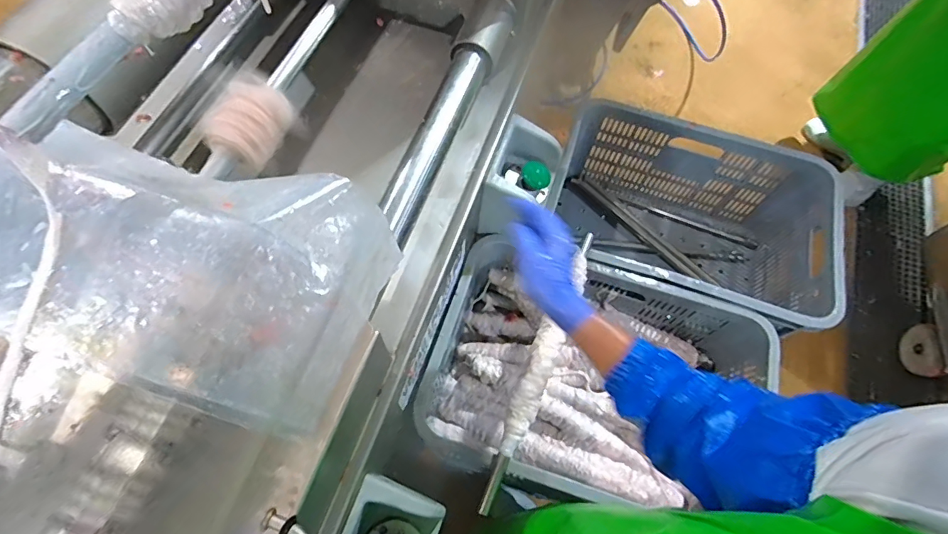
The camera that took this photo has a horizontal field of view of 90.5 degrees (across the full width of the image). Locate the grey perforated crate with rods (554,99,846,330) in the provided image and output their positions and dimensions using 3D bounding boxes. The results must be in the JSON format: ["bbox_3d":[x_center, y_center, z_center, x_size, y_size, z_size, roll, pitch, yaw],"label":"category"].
[{"bbox_3d":[0.419,-0.067,0.967,0.505,0.269,0.379,17,65,4],"label":"grey perforated crate with rods"}]

